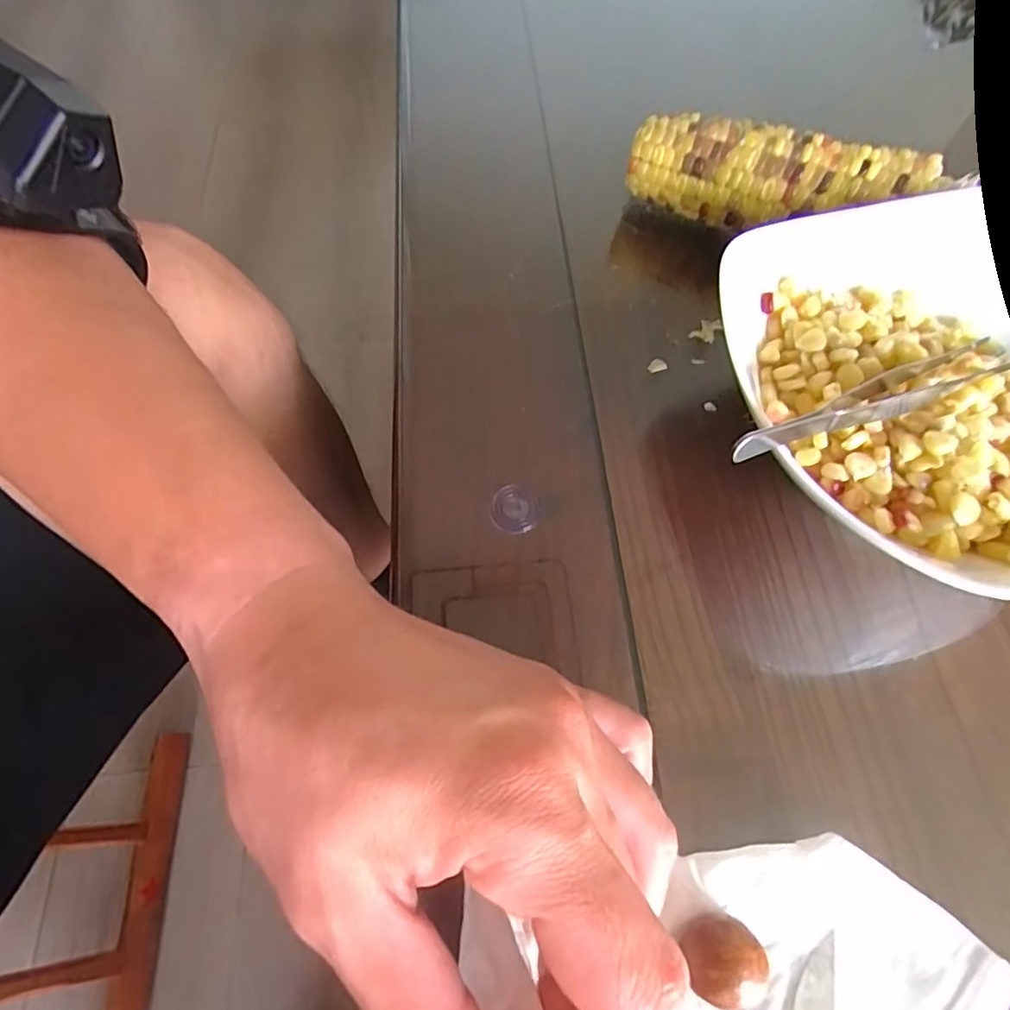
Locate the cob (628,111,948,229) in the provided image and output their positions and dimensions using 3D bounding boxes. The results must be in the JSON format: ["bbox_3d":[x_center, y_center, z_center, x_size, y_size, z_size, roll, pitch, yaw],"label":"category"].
[{"bbox_3d":[0.137,-0.167,0.296,0.146,0.038,0.039,22,66,9],"label":"cob"}]

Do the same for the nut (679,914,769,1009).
[{"bbox_3d":[0.063,0.132,0.168,0.021,0.018,0.021,1,64,-1],"label":"nut"}]

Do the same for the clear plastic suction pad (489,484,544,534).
[{"bbox_3d":[0.005,0.002,0.252,0.022,0.004,0.022,-9,65,-5],"label":"clear plastic suction pad"}]

